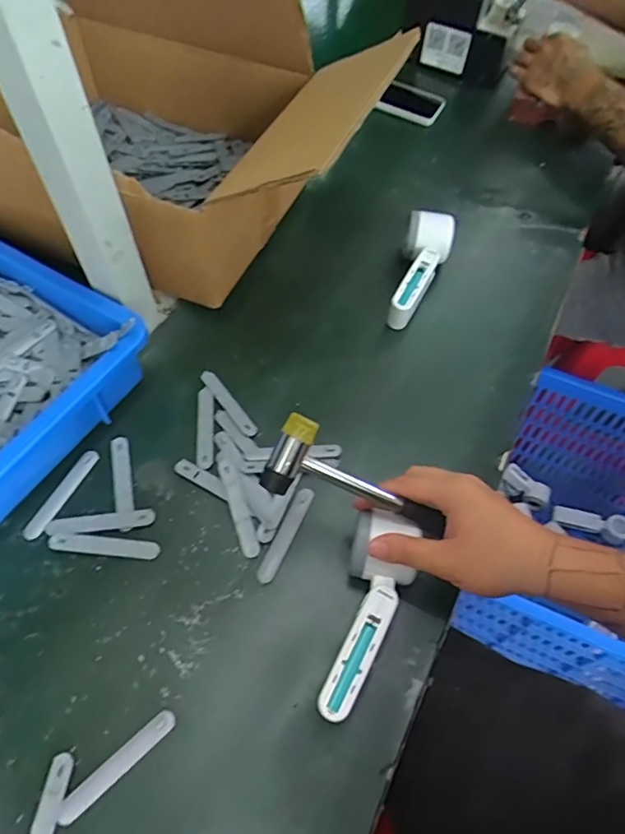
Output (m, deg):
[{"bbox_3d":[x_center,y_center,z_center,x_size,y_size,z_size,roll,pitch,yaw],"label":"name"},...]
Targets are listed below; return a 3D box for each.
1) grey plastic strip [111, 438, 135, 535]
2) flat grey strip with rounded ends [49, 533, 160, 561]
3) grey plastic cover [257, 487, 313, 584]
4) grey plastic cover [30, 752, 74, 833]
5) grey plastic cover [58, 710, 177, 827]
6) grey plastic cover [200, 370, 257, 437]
[{"bbox_3d":[-0.181,0.061,0.508,0.017,0.007,0.096,-11,60,-10],"label":"grey plastic strip"},{"bbox_3d":[-0.187,0.115,0.478,0.095,0.004,0.019,6,58,0],"label":"flat grey strip with rounded ends"},{"bbox_3d":[-0.024,0.108,0.496,0.015,0.006,0.098,23,60,10],"label":"grey plastic cover"},{"bbox_3d":[-0.189,0.292,0.371,0.018,0.004,0.096,7,59,1],"label":"grey plastic cover"},{"bbox_3d":[-0.144,0.258,0.395,0.094,0.004,0.015,-37,67,-22],"label":"grey plastic cover"},{"bbox_3d":[-0.089,-0.016,0.560,0.016,0.004,0.094,-32,65,-20],"label":"grey plastic cover"}]

